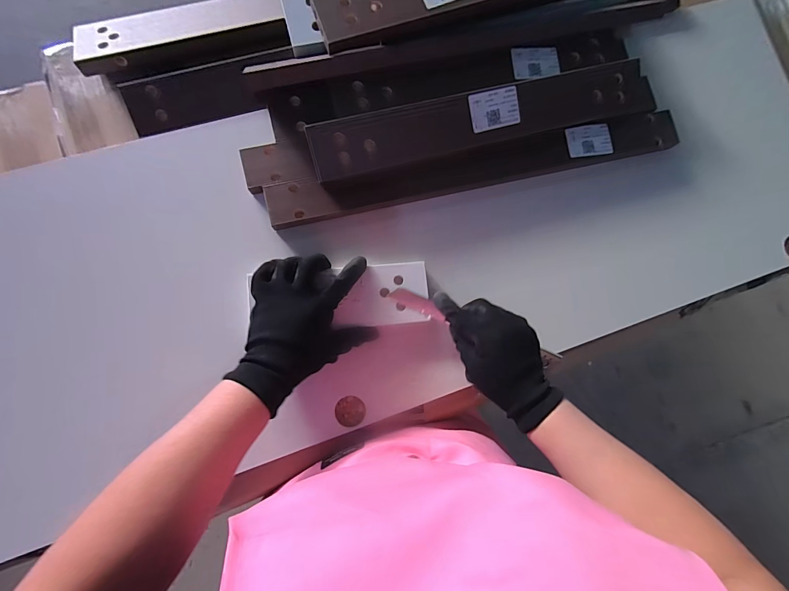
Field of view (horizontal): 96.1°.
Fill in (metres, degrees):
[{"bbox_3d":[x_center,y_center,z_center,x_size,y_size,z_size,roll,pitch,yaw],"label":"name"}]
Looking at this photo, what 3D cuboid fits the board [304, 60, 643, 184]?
[{"bbox_3d":[0.109,-0.207,0.417,0.411,0.027,0.056,-16,86,-8],"label":"board"}]

